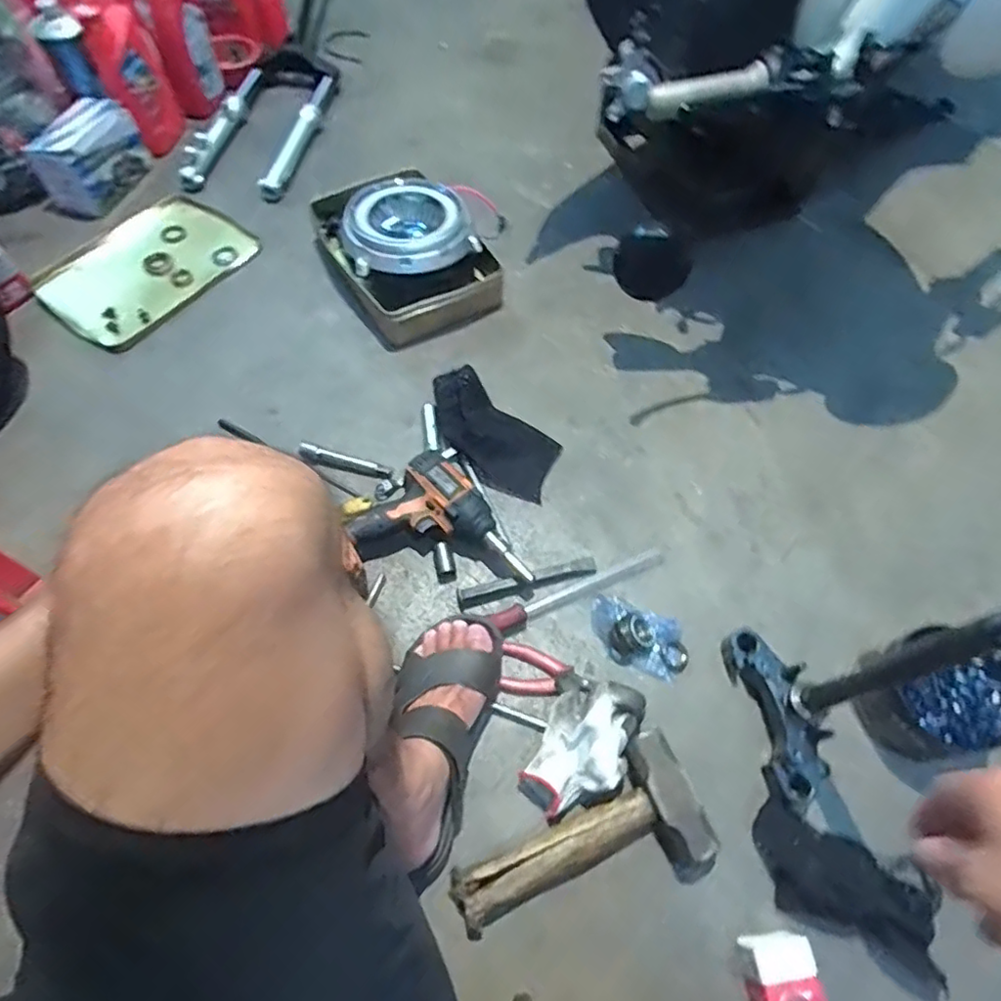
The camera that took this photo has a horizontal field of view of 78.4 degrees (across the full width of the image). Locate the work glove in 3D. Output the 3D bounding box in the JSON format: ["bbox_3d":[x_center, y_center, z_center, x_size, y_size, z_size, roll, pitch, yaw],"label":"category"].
[{"bbox_3d":[0.088,0.258,0.645,0.091,0.064,0.148,27,64,12],"label":"work glove"}]

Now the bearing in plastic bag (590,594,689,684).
[{"bbox_3d":[0.164,0.159,0.723,0.118,0.025,0.073,18,63,8],"label":"bearing in plastic bag"}]

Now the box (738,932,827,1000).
[{"bbox_3d":[0.257,0.441,0.564,0.058,0.061,0.078,-8,62,-6],"label":"box"}]

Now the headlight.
[{"bbox_3d":[-0.146,-0.429,0.952,0.195,0.077,0.168,-22,65,-13],"label":"headlight"}]

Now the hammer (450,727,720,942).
[{"bbox_3d":[0.081,0.348,0.605,0.254,0.054,0.138,-22,65,-13],"label":"hammer"}]

